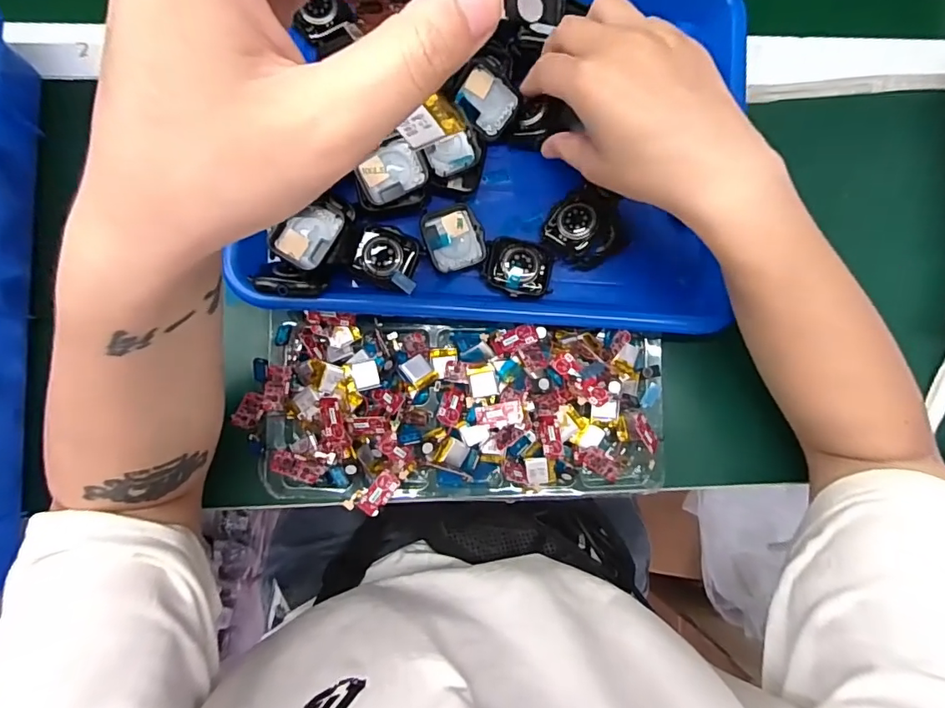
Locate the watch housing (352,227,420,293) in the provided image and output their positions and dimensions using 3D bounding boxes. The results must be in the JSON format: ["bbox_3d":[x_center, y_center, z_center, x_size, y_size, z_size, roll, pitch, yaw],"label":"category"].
[{"bbox_3d":[-0.053,-0.061,0.320,0.041,0.011,0.034,19,84,-2],"label":"watch housing"}]

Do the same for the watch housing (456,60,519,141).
[{"bbox_3d":[0.010,-0.165,0.329,0.039,0.009,0.034,42,122,-10],"label":"watch housing"}]

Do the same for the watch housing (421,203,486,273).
[{"bbox_3d":[-0.012,-0.076,0.333,0.038,0.007,0.042,-17,86,-5],"label":"watch housing"}]

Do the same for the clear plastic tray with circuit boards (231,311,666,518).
[{"bbox_3d":[-0.006,0.040,0.330,0.265,0.038,0.118,4,84,-3],"label":"clear plastic tray with circuit boards"}]

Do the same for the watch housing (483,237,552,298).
[{"bbox_3d":[0.030,-0.057,0.335,0.043,0.011,0.038,2,84,-4],"label":"watch housing"}]

